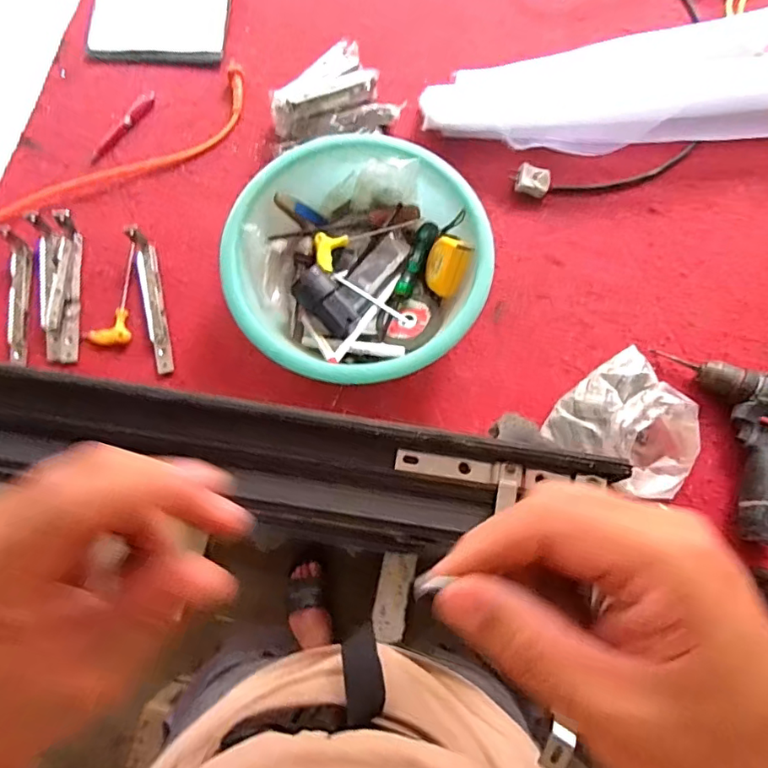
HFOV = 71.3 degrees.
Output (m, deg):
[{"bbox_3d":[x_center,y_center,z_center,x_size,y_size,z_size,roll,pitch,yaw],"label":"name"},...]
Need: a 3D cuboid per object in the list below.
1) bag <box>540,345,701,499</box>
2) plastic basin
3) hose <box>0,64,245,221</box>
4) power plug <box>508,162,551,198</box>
[{"bbox_3d":[0.302,0.053,0.647,0.166,0.083,0.161,-38,79,-9],"label":"bag"},{"bbox_3d":[-0.032,-0.148,0.683,0.298,0.099,0.306,0,76,0],"label":"plastic basin"},{"bbox_3d":[-0.379,-0.317,0.772,0.448,0.021,0.083,-36,79,-8],"label":"hose"},{"bbox_3d":[0.206,-0.286,0.754,0.056,0.023,0.038,17,77,4],"label":"power plug"}]

